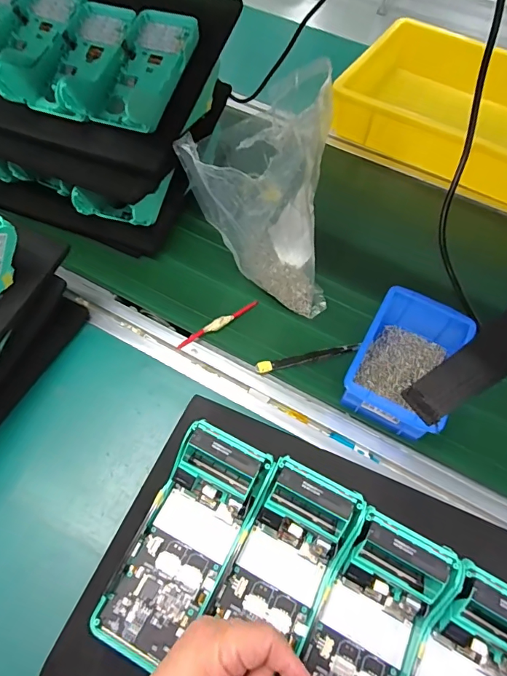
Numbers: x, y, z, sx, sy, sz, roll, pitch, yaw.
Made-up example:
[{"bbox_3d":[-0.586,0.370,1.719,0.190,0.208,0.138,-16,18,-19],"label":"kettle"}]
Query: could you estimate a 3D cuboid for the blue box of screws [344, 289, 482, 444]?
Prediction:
[{"bbox_3d":[0.163,0.024,0.451,0.099,0.059,0.148,27,61,12],"label":"blue box of screws"}]

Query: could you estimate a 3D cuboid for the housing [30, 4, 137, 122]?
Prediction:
[{"bbox_3d":[-0.189,-0.307,0.479,0.079,0.051,0.185,16,59,6],"label":"housing"}]

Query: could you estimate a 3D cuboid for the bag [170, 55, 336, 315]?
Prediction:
[{"bbox_3d":[0.027,-0.149,0.451,0.164,0.200,0.116,26,61,11],"label":"bag"}]

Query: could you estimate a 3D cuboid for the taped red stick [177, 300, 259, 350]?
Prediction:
[{"bbox_3d":[-0.038,-0.017,0.483,0.109,0.008,0.011,-32,66,-21],"label":"taped red stick"}]

